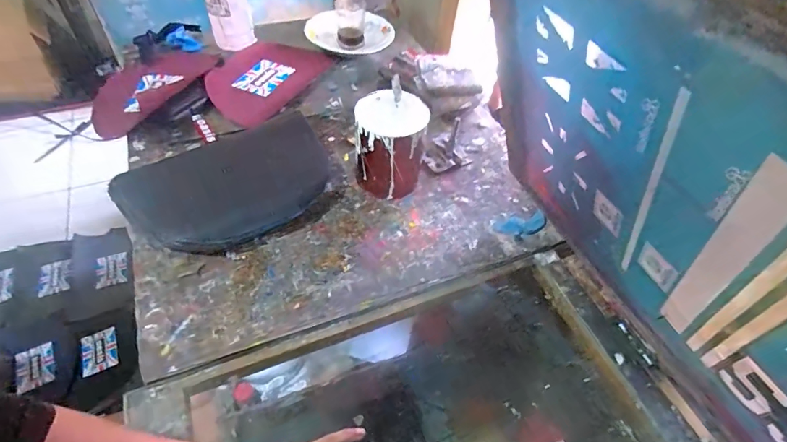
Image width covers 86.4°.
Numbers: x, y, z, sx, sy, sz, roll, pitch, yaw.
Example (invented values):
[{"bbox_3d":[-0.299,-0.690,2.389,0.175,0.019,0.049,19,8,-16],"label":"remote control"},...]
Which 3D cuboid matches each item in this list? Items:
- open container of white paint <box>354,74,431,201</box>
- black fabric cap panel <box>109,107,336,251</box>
[{"bbox_3d":[-0.008,-0.116,0.665,0.105,0.135,0.106,2,50,-5],"label":"open container of white paint"},{"bbox_3d":[-0.247,-0.060,0.658,0.309,0.031,0.203,-26,58,-25],"label":"black fabric cap panel"}]

